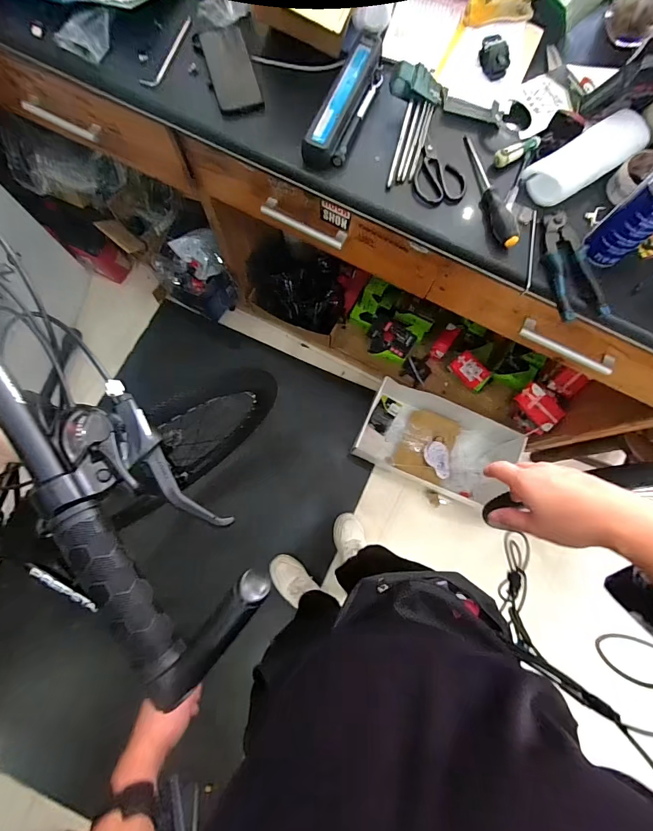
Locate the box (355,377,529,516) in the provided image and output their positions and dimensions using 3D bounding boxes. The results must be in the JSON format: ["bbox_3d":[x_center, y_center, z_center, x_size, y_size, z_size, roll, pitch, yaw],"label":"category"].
[{"bbox_3d":[0.387,0.101,1.362,0.526,0.155,0.301,25,78,4],"label":"box"}]

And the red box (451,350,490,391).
[{"bbox_3d":[0.484,-0.148,1.312,0.080,0.068,0.136,-44,82,-10],"label":"red box"}]

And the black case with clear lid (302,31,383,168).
[{"bbox_3d":[0.037,-0.545,0.669,0.077,0.060,0.261,22,78,3],"label":"black case with clear lid"}]

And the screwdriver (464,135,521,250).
[{"bbox_3d":[0.269,-0.378,0.643,0.038,0.028,0.224,-18,79,-5],"label":"screwdriver"}]

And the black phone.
[{"bbox_3d":[-0.168,-0.612,0.695,0.078,0.010,0.168,-16,83,-2],"label":"black phone"}]

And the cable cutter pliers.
[{"bbox_3d":[0.384,-0.242,0.617,0.070,0.015,0.189,-10,78,-4],"label":"cable cutter pliers"}]

